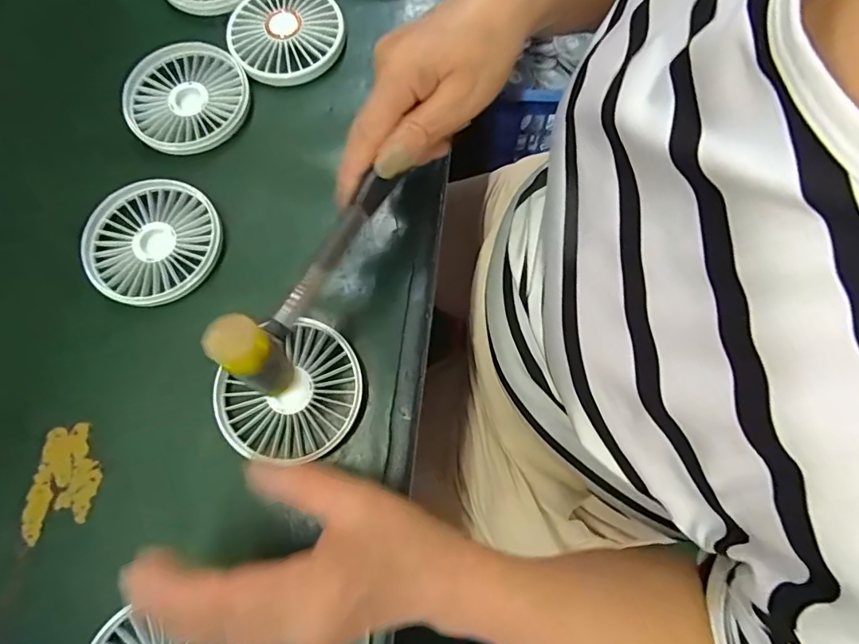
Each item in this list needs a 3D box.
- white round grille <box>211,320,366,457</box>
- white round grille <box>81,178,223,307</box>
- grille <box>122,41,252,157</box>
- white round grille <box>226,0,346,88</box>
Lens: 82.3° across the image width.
[{"bbox_3d":[-0.087,0.041,0.307,0.086,0.015,0.081,1,75,2],"label":"white round grille"},{"bbox_3d":[-0.184,-0.052,0.329,0.086,0.013,0.086,0,75,1],"label":"white round grille"},{"bbox_3d":[-0.176,-0.163,0.360,0.086,0.014,0.084,0,75,1],"label":"grille"},{"bbox_3d":[-0.110,-0.222,0.375,0.083,0.017,0.085,0,75,1],"label":"white round grille"}]

